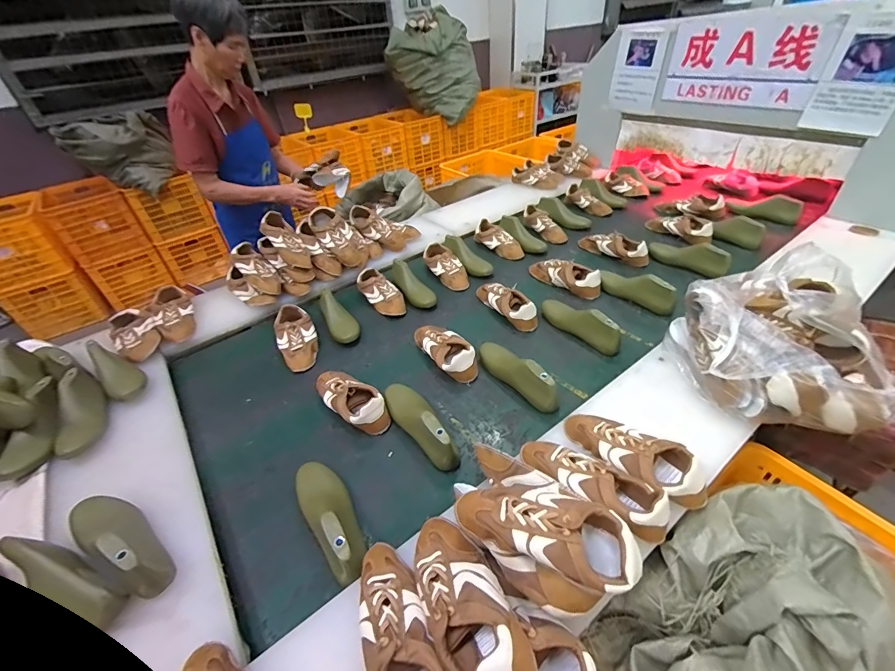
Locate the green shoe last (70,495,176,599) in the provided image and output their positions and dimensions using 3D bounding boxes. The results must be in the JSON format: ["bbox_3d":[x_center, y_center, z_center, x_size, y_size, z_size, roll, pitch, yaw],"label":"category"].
[{"bbox_3d":[-0.523,0.313,0.608,0.231,0.082,0.079,20,47,27],"label":"green shoe last"}]

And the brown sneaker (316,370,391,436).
[{"bbox_3d":[-0.224,0.140,0.885,0.094,0.073,0.231,-34,47,-30],"label":"brown sneaker"}]

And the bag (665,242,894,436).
[{"bbox_3d":[0.635,-0.012,0.769,0.306,0.201,0.322,13,45,21],"label":"bag"}]

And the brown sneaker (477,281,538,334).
[{"bbox_3d":[0.167,-0.094,1.128,0.081,0.070,0.227,-22,43,-19],"label":"brown sneaker"}]

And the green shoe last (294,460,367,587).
[{"bbox_3d":[-0.206,0.304,0.671,0.077,0.090,0.243,-25,44,-20],"label":"green shoe last"}]

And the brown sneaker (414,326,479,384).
[{"bbox_3d":[-0.011,0.031,0.996,0.090,0.067,0.228,-26,44,-23],"label":"brown sneaker"}]

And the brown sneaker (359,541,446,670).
[{"bbox_3d":[-0.066,0.375,0.490,0.084,0.071,0.235,-20,43,-15],"label":"brown sneaker"}]

